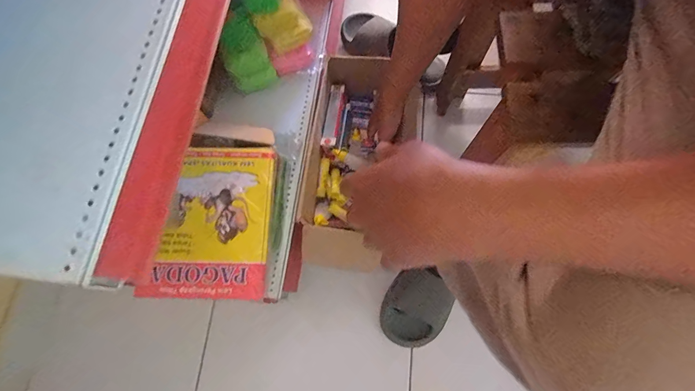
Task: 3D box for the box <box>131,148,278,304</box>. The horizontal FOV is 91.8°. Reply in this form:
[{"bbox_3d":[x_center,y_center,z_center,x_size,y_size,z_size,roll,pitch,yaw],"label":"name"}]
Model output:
[{"bbox_3d":[-0.196,0.034,0.492,0.158,0.021,0.222,1,73,2],"label":"box"}]

